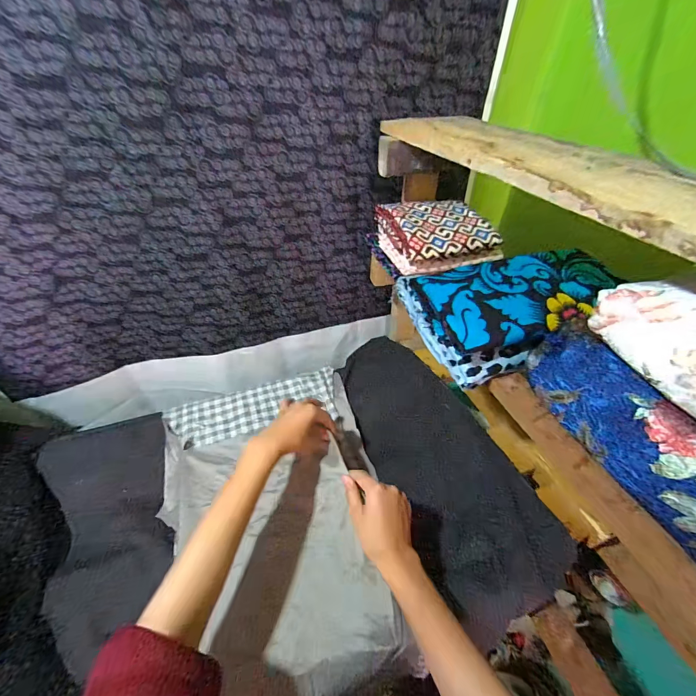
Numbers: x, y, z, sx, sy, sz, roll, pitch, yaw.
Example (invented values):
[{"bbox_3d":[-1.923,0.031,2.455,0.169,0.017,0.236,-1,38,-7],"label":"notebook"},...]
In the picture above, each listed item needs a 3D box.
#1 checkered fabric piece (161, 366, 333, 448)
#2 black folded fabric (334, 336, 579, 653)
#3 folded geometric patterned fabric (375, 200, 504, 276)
[{"bbox_3d":[-0.175,0.114,0.621,0.312,0.011,0.113,-12,46,-13],"label":"checkered fabric piece"},{"bbox_3d":[0.146,0.160,0.587,0.220,0.037,0.531,-15,44,-16],"label":"black folded fabric"},{"bbox_3d":[0.153,-0.202,0.563,0.172,0.068,0.153,-11,43,-12],"label":"folded geometric patterned fabric"}]

